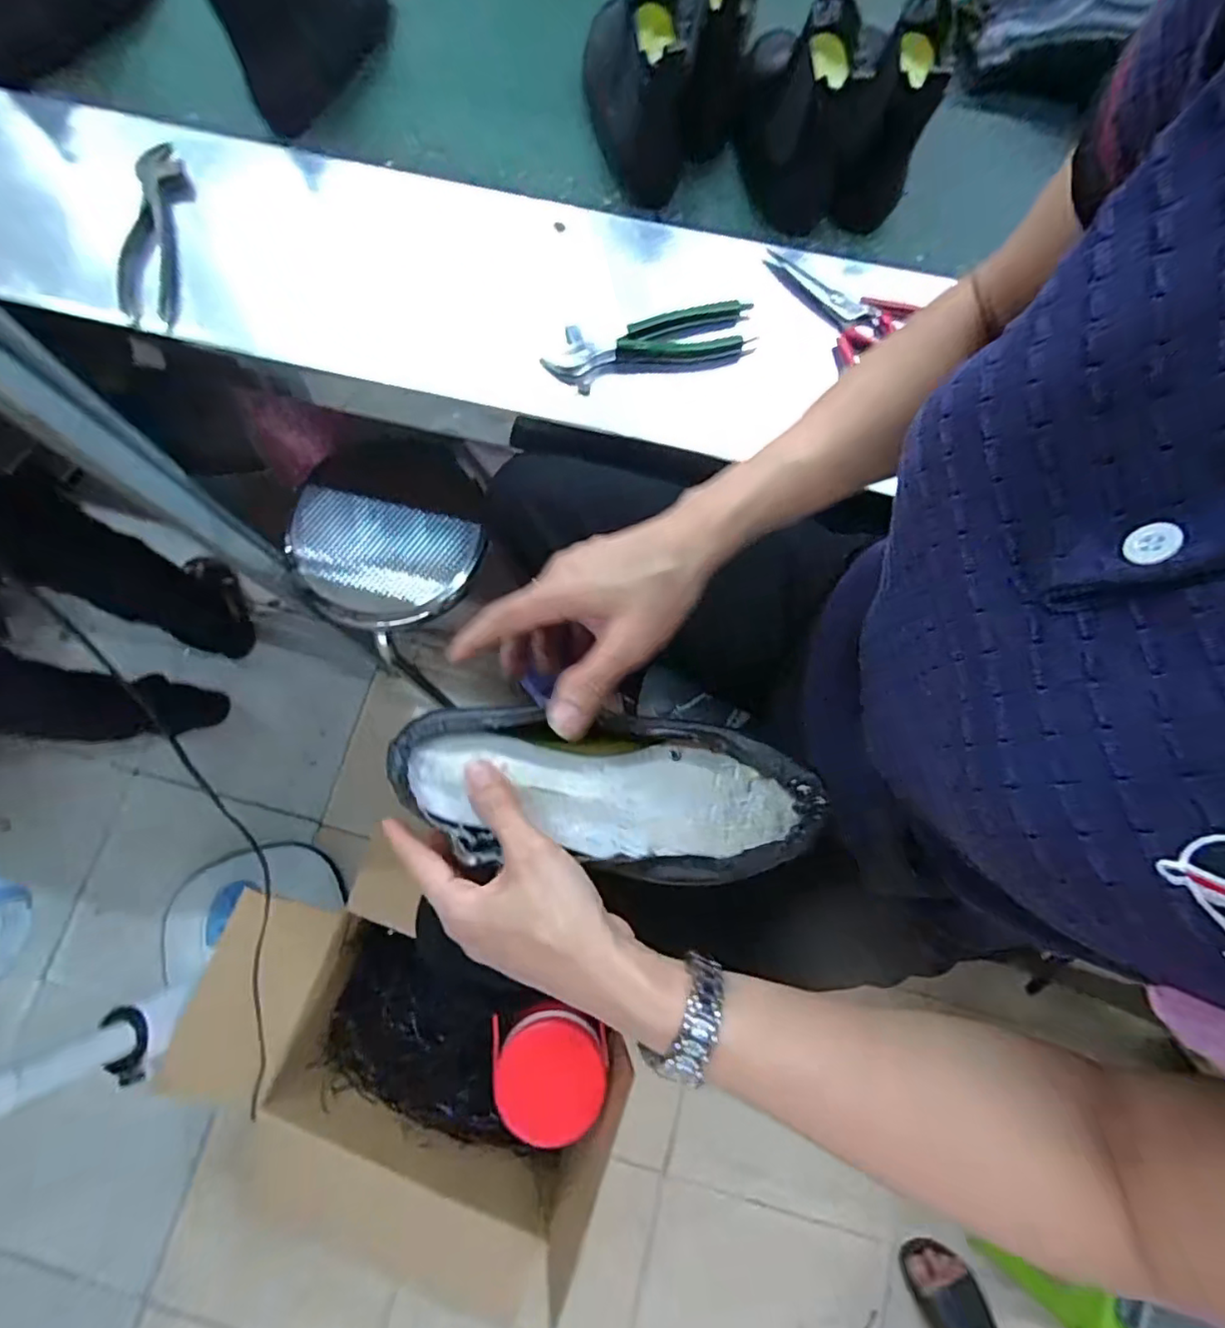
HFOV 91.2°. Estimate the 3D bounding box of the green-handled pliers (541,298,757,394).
[{"bbox_3d":[0.034,-0.283,0.535,0.182,0.023,0.048,-11,77,-3],"label":"green-handled pliers"}]

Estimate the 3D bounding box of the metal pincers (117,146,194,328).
[{"bbox_3d":[-0.426,-0.400,0.559,0.052,0.031,0.193,-6,77,-1],"label":"metal pincers"}]

